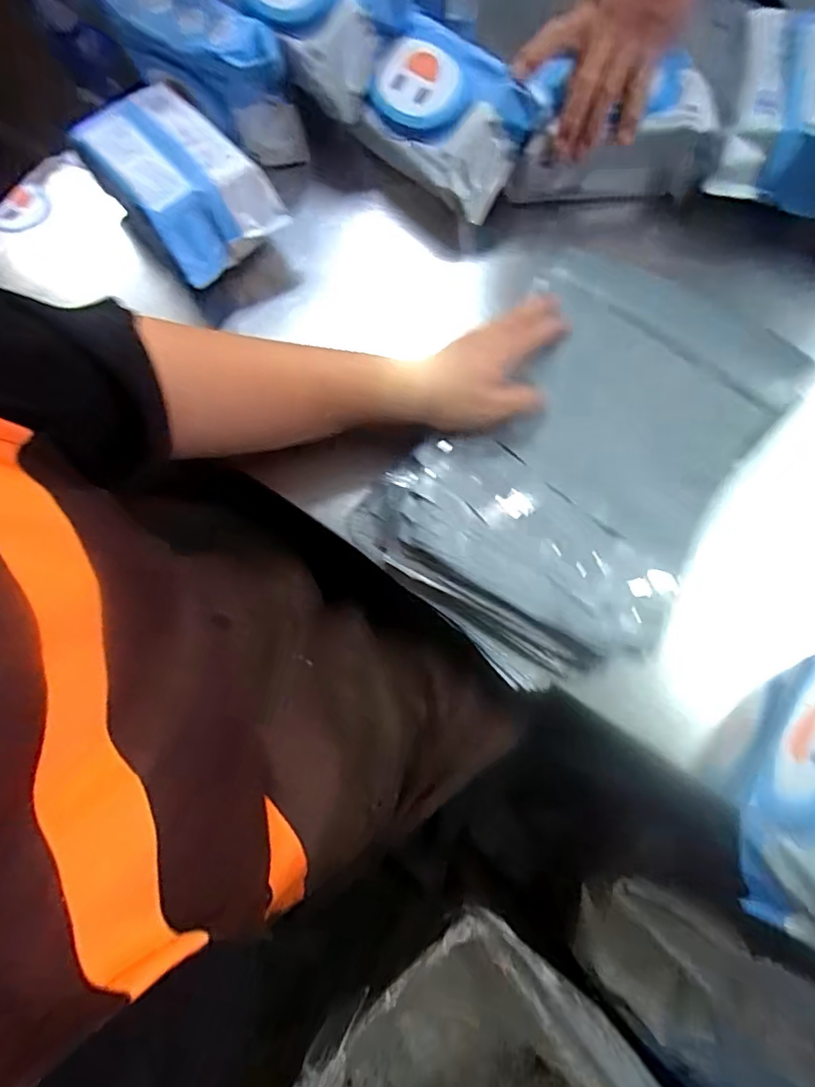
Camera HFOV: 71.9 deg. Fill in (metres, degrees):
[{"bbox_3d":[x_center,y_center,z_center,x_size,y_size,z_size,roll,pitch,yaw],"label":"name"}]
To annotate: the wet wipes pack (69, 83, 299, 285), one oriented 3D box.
[{"bbox_3d":[-0.193,-0.310,0.489,0.108,0.060,0.167,-41,76,-11],"label":"wet wipes pack"}]

